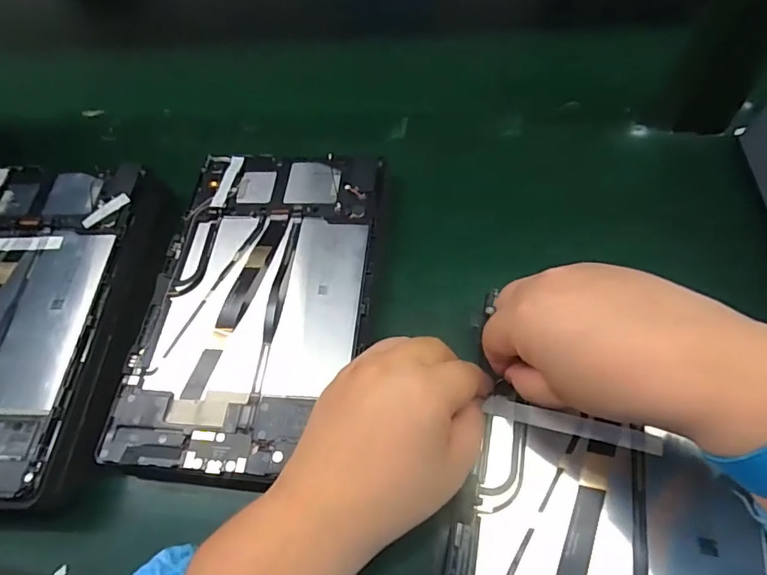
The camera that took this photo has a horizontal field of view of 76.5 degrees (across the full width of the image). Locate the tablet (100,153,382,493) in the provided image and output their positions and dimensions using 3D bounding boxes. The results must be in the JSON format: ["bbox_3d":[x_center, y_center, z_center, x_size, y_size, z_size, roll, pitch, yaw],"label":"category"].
[{"bbox_3d":[-0.084,0.002,0.326,0.146,0.007,0.239,3,59,6],"label":"tablet"}]

